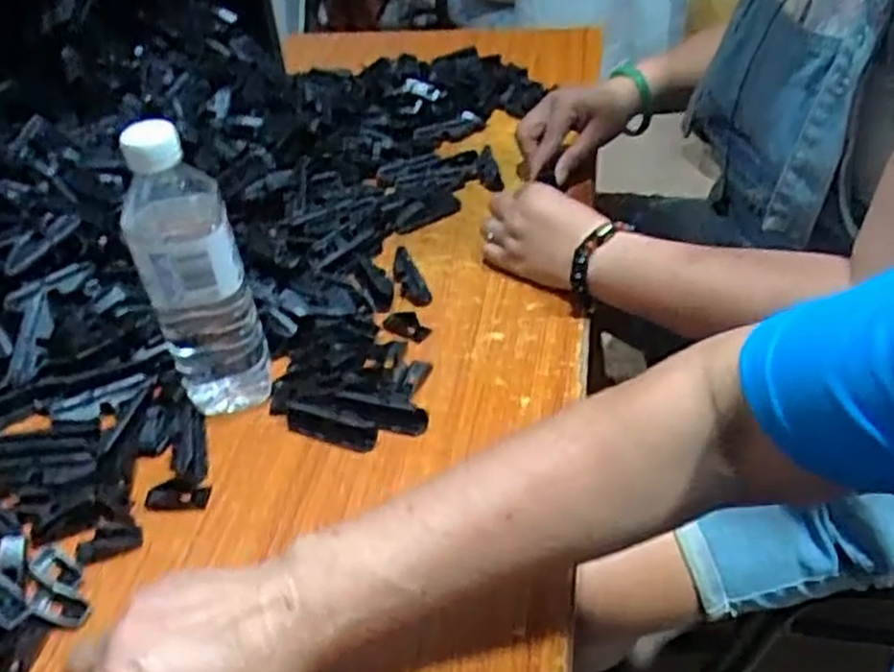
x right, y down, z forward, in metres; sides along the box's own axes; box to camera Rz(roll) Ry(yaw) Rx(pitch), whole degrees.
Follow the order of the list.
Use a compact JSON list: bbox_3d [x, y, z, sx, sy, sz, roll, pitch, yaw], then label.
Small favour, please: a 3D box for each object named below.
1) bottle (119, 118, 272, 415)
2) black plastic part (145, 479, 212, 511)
[{"bbox_3d":[-0.171,-0.039,0.522,0.063,0.204,0.057,-15,41,-12],"label":"bottle"},{"bbox_3d":[-0.179,0.104,0.505,0.040,0.006,0.020,2,40,9],"label":"black plastic part"}]

